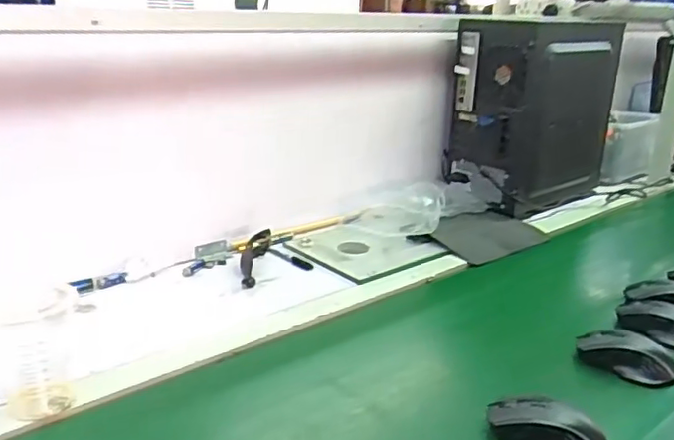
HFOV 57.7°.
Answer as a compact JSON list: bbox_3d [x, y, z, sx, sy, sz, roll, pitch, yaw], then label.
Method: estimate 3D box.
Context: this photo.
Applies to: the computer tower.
[{"bbox_3d":[0.443,-0.236,1.349,0.357,0.374,0.195,-13,26,-36],"label":"computer tower"}]

